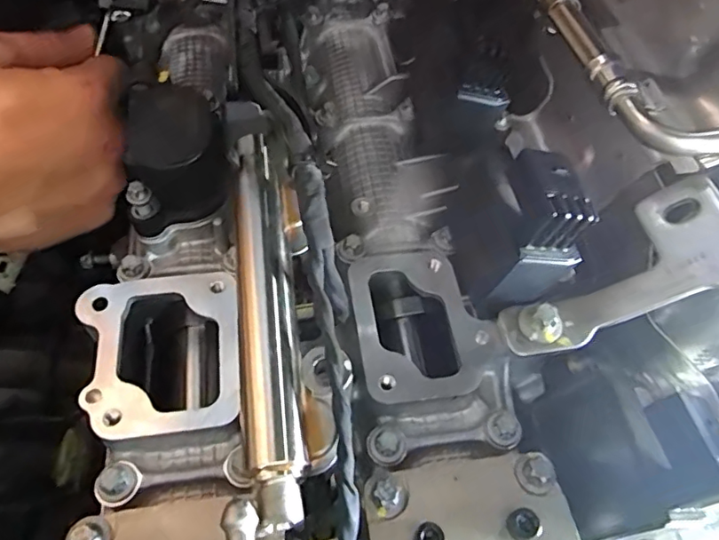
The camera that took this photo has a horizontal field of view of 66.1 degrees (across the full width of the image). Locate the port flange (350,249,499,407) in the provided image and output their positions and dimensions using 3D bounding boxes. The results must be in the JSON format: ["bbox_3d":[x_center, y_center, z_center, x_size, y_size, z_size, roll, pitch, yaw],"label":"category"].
[{"bbox_3d":[0.025,0.019,0.226,0.055,0.004,0.067,-7,55,-7],"label":"port flange"}]

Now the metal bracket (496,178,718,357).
[{"bbox_3d":[0.107,-0.001,0.212,0.113,0.021,0.051,-28,57,9],"label":"metal bracket"}]

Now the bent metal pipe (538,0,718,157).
[{"bbox_3d":[0.148,-0.093,0.246,0.108,0.023,0.117,-2,55,-4],"label":"bent metal pipe"}]

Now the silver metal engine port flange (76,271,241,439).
[{"bbox_3d":[-0.077,0.031,0.210,0.059,0.004,0.064,-6,55,-7],"label":"silver metal engine port flange"}]

